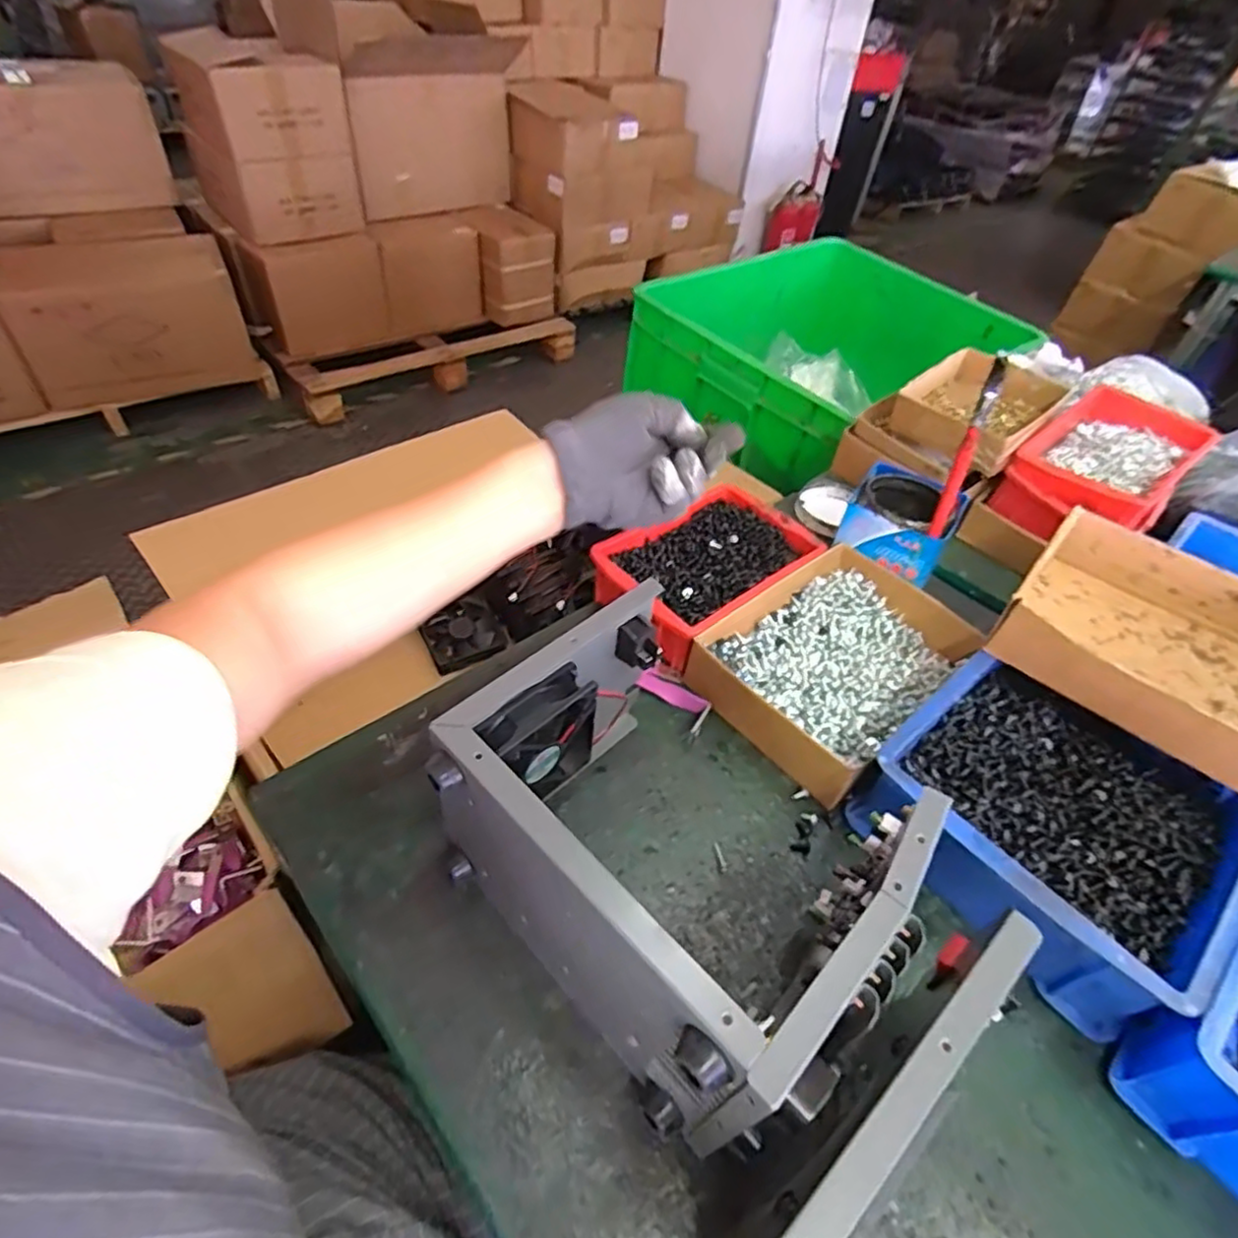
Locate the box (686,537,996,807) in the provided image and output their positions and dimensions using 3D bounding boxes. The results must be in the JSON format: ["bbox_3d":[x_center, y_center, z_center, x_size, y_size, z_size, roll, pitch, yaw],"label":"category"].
[{"bbox_3d":[0.183,0.035,0.583,0.164,0.052,0.232,38,54,26],"label":"box"}]

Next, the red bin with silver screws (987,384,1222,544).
[{"bbox_3d":[0.542,-0.171,0.759,0.147,0.083,0.238,37,52,26],"label":"red bin with silver screws"}]

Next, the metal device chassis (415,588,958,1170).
[{"bbox_3d":[0.032,0.137,0.405,0.242,0.156,0.184,37,52,26],"label":"metal device chassis"}]

